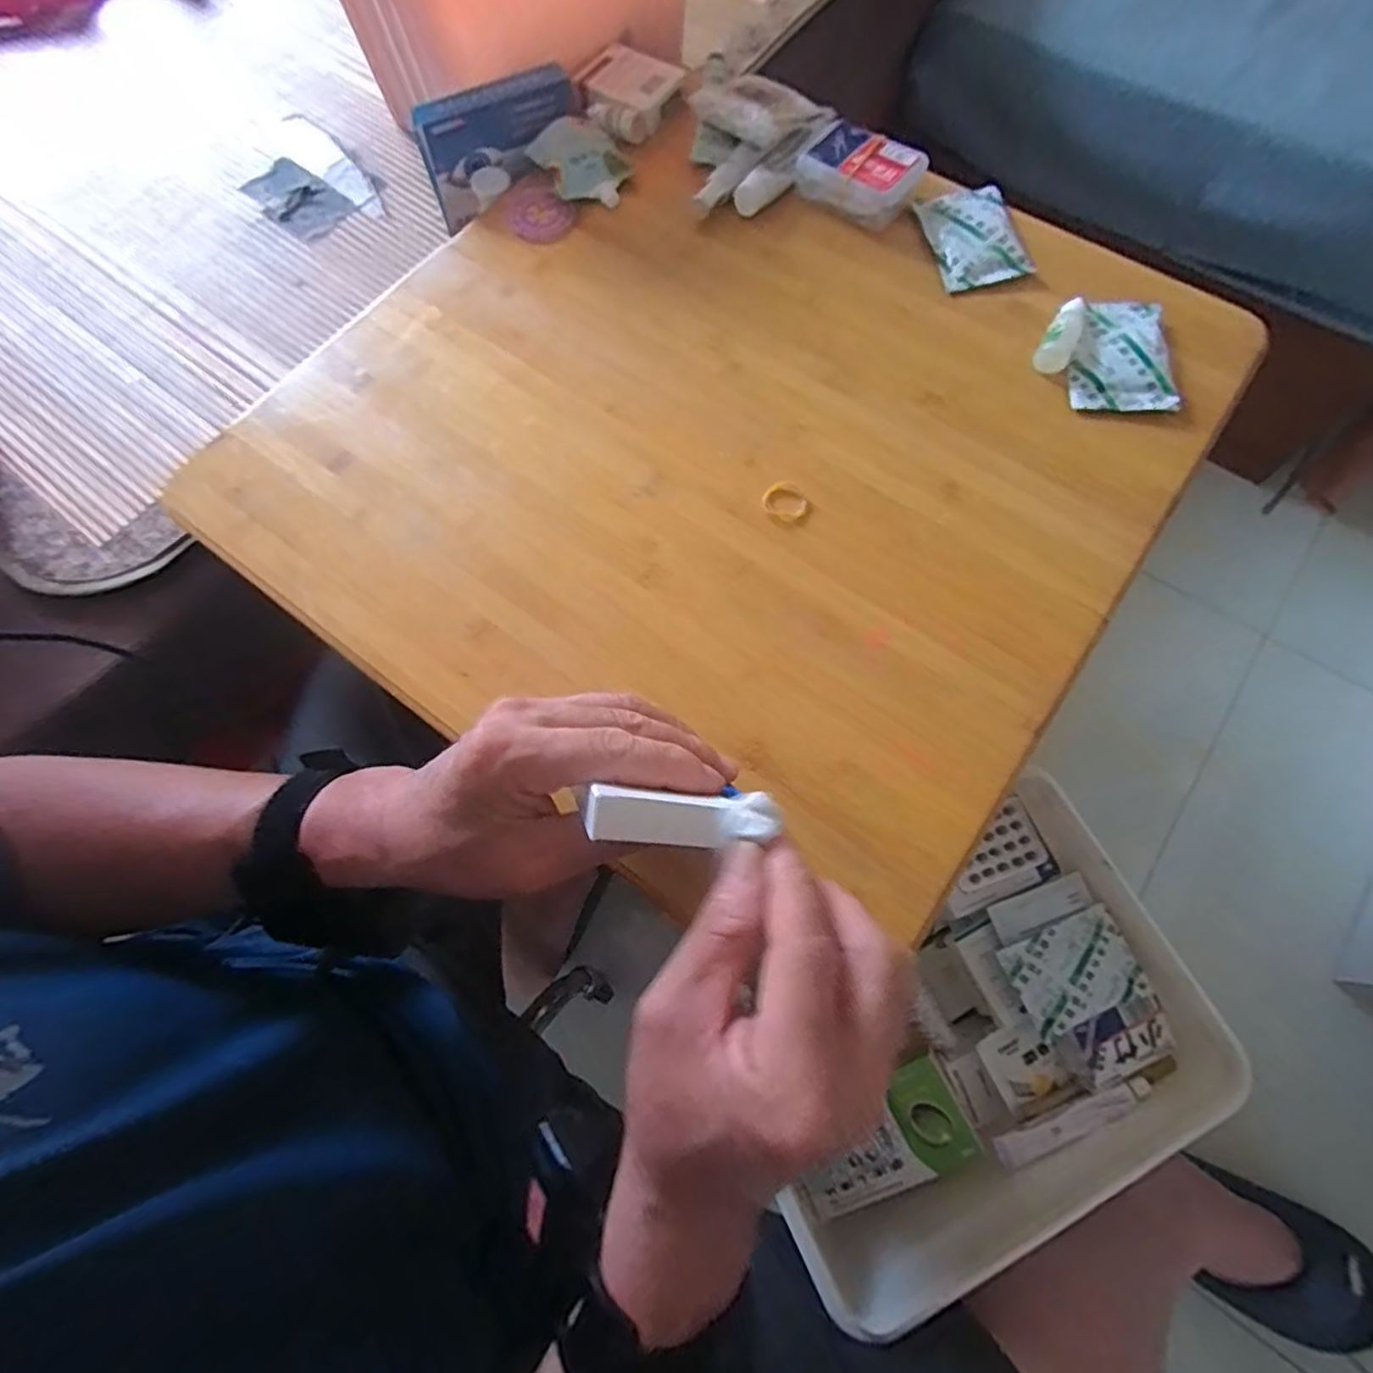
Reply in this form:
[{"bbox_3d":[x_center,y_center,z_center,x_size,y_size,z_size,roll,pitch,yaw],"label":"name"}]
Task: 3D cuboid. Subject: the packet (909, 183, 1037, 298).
[{"bbox_3d":[0.222,-0.349,0.504,0.067,0.010,0.093,-10,71,-2],"label":"packet"}]

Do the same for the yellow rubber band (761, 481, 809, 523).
[{"bbox_3d":[0.066,-0.123,0.431,0.031,0.004,0.027,37,76,13],"label":"yellow rubber band"}]

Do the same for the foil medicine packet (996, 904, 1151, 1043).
[{"bbox_3d":[0.296,0.217,0.495,0.096,0.007,0.065,-20,70,-9],"label":"foil medicine packet"}]

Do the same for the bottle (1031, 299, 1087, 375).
[{"bbox_3d":[0.270,-0.252,0.462,0.023,0.017,0.065,30,74,11],"label":"bottle"}]

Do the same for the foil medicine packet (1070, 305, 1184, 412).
[{"bbox_3d":[0.305,-0.236,0.460,0.066,0.009,0.095,3,71,3],"label":"foil medicine packet"}]

